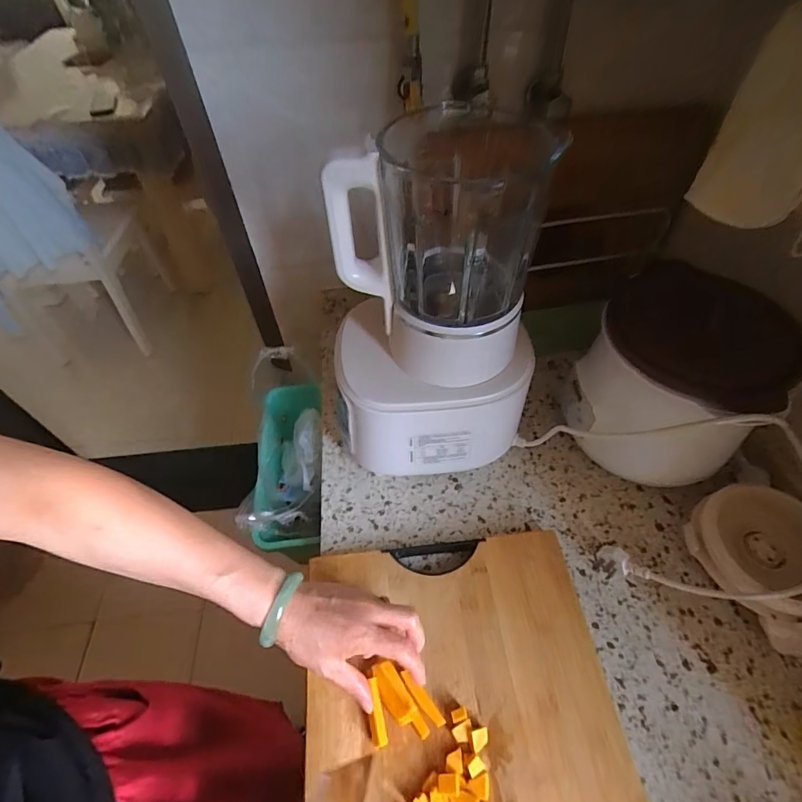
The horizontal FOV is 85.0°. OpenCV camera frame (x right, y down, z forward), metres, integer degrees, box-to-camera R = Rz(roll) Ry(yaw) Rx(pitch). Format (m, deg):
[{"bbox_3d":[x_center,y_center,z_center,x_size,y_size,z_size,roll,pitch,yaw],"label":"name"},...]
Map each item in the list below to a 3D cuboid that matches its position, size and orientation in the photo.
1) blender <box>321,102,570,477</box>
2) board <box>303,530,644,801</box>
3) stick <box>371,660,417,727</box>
[{"bbox_3d":[0.032,-0.086,0.480,0.210,0.349,0.172,-5,52,-2],"label":"blender"},{"bbox_3d":[0.062,0.323,0.392,0.288,0.028,0.394,-5,52,-2],"label":"board"},{"bbox_3d":[-0.007,0.274,0.410,0.023,0.012,0.055,-29,69,-19],"label":"stick"}]

